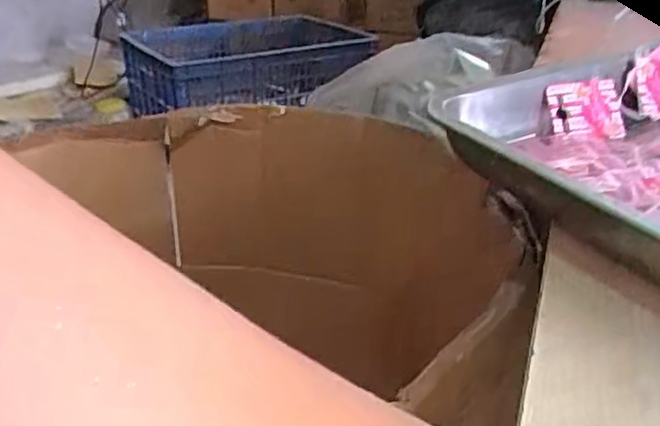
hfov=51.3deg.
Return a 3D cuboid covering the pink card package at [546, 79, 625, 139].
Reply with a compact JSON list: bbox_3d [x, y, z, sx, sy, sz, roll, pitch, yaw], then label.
[{"bbox_3d":[0.194,-0.077,0.519,0.059,0.049,0.010,-7,-15,-14],"label":"pink card package"}]

